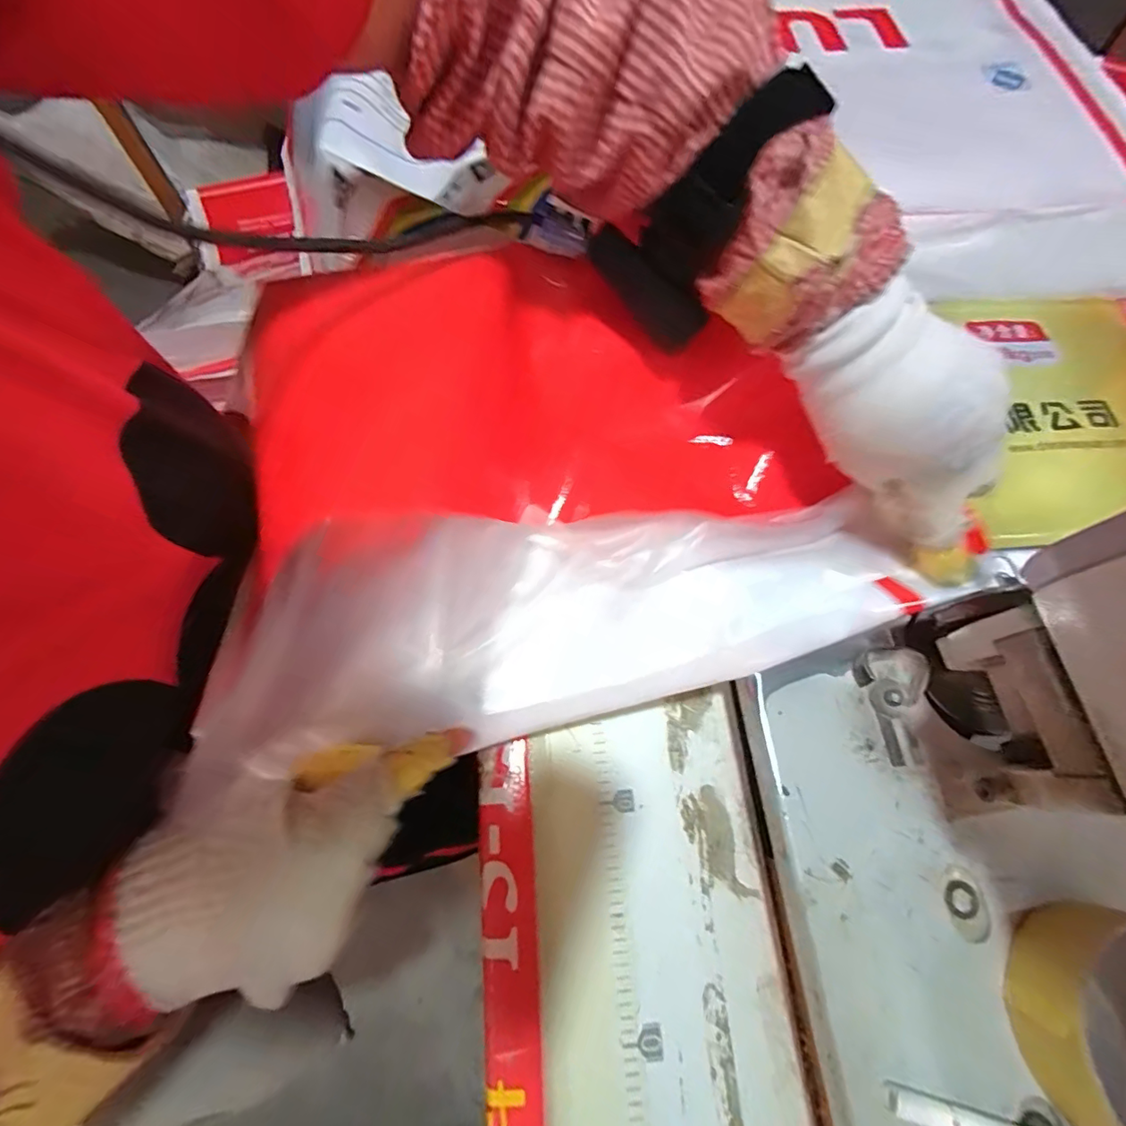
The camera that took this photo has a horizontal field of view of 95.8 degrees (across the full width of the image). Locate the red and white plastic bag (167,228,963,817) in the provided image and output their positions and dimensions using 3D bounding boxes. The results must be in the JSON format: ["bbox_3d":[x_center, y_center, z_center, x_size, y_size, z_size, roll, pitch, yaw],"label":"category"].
[{"bbox_3d":[-0.006,-0.032,0.263,0.323,0.123,0.214,-7,68,-3],"label":"red and white plastic bag"}]

